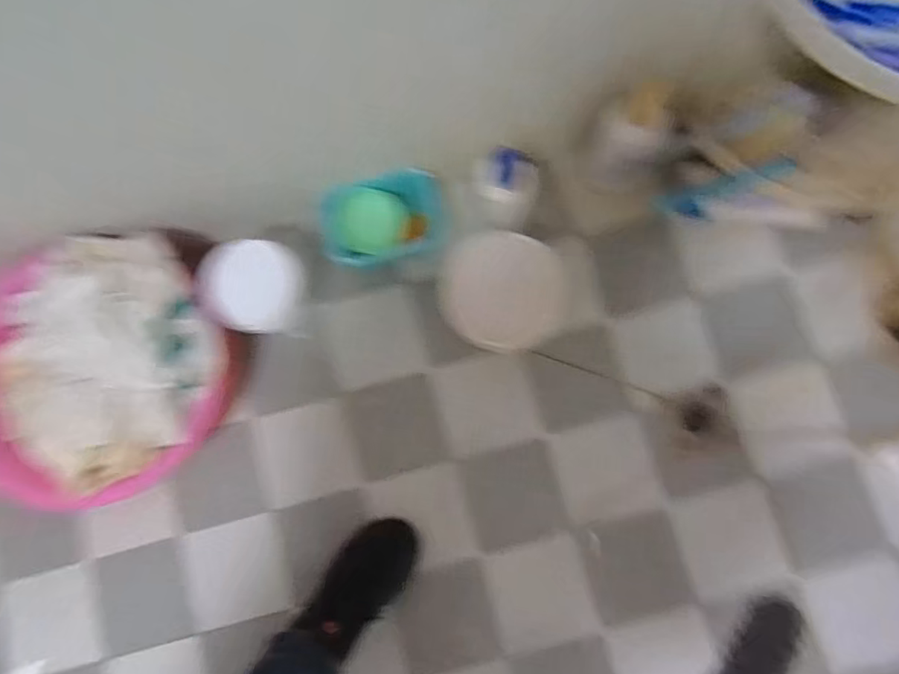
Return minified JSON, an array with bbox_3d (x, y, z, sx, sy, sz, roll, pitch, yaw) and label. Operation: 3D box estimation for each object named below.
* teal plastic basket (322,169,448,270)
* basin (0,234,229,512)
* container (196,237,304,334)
[{"bbox_3d":[-0.104,-0.193,0.924,0.194,0.062,0.127,-18,81,0],"label":"teal plastic basket"},{"bbox_3d":[-0.523,0.063,0.819,0.397,0.134,0.322,-28,81,-1],"label":"basin"},{"bbox_3d":[-0.300,-0.079,0.855,0.114,0.116,0.137,25,84,6],"label":"container"}]

